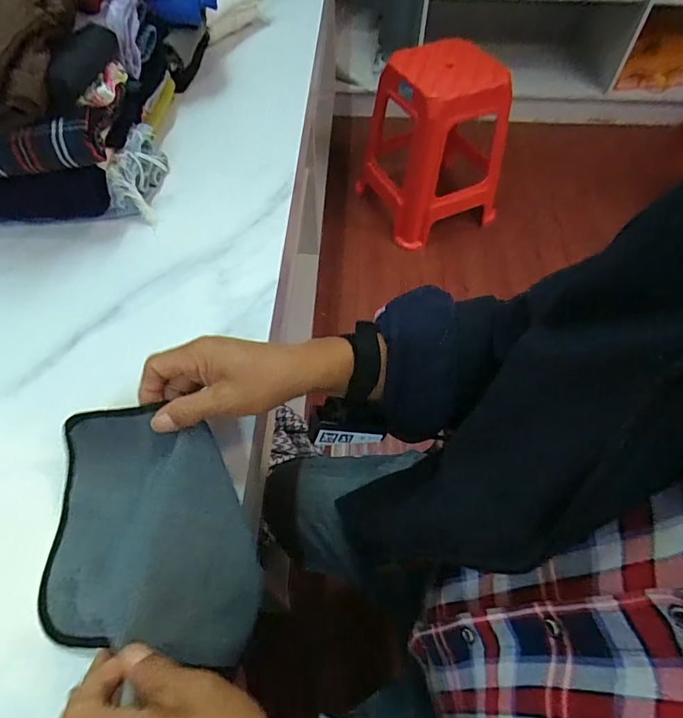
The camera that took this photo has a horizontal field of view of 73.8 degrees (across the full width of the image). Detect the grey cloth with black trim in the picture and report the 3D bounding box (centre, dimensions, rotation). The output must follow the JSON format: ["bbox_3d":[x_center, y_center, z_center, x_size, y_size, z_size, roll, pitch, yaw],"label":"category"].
[{"bbox_3d":[-0.156,0.141,0.370,0.172,0.038,0.186,1,78,2],"label":"grey cloth with black trim"}]

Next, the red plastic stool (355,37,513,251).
[{"bbox_3d":[0.323,-0.765,1.607,0.443,0.504,0.433,-27,61,-17],"label":"red plastic stool"}]

